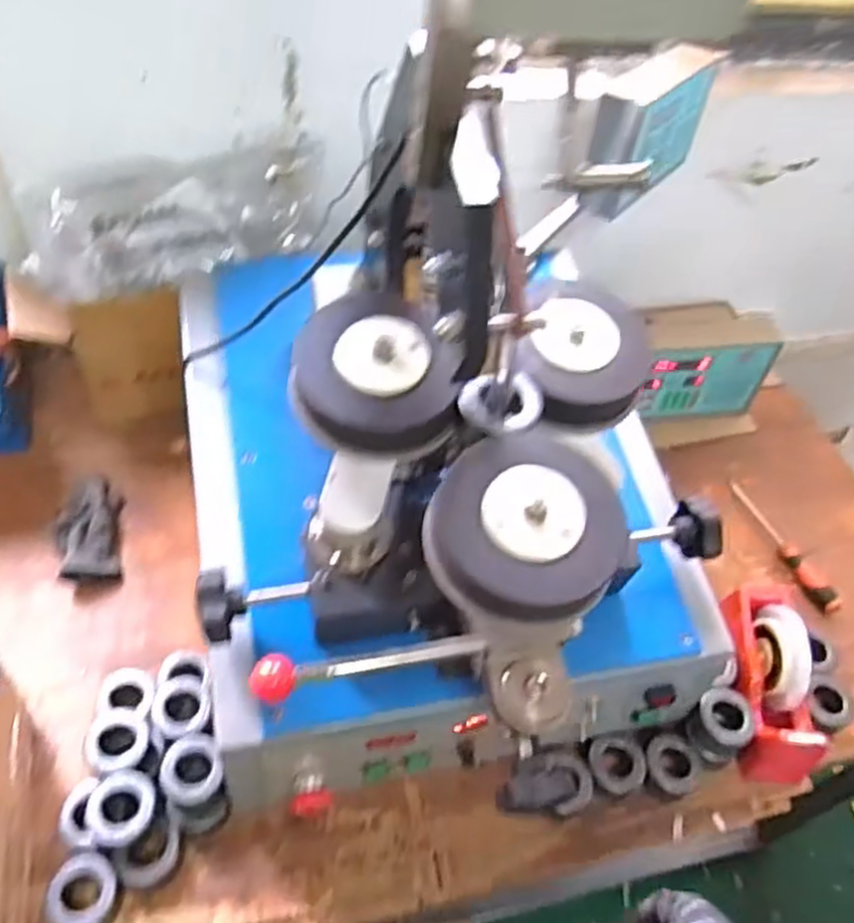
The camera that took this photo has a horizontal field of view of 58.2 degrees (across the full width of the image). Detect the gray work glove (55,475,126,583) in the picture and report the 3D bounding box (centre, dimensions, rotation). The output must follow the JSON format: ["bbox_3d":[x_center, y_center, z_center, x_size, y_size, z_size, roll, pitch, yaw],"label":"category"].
[{"bbox_3d":[-0.421,0.082,0.960,0.074,0.037,0.150,-8,53,-12],"label":"gray work glove"}]

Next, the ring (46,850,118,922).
[{"bbox_3d":[-0.313,0.397,0.701,0.057,0.041,0.063,0,52,-6],"label":"ring"}]

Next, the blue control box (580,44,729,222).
[{"bbox_3d":[0.284,-0.434,0.994,0.072,0.142,0.222,33,56,19],"label":"blue control box"}]

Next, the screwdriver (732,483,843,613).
[{"bbox_3d":[0.488,0.111,1.050,0.027,0.023,0.219,-16,55,-18],"label":"screwdriver"}]

